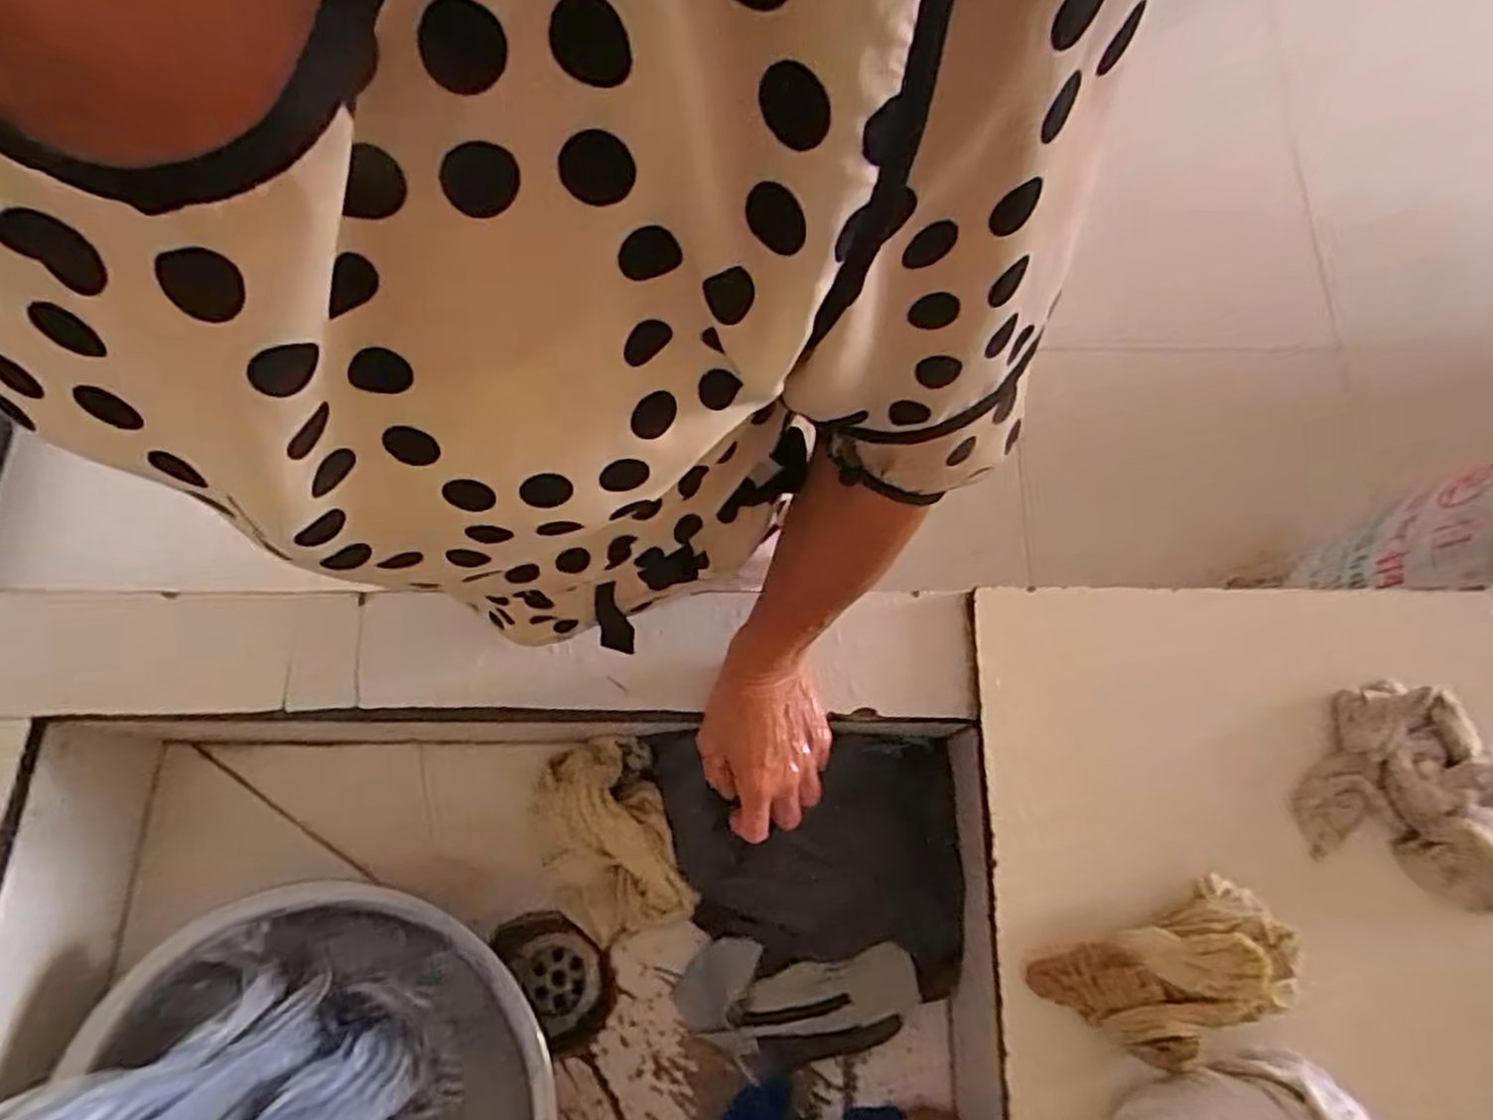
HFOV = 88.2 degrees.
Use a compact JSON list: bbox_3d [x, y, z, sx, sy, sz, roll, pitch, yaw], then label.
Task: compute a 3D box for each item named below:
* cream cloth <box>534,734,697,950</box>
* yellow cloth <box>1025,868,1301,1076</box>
[{"bbox_3d":[-0.114,0.223,0.612,0.109,0.084,0.151,-20,75,-5],"label":"cream cloth"},{"bbox_3d":[0.256,0.254,0.464,0.145,0.064,0.073,-24,75,-6],"label":"yellow cloth"}]

